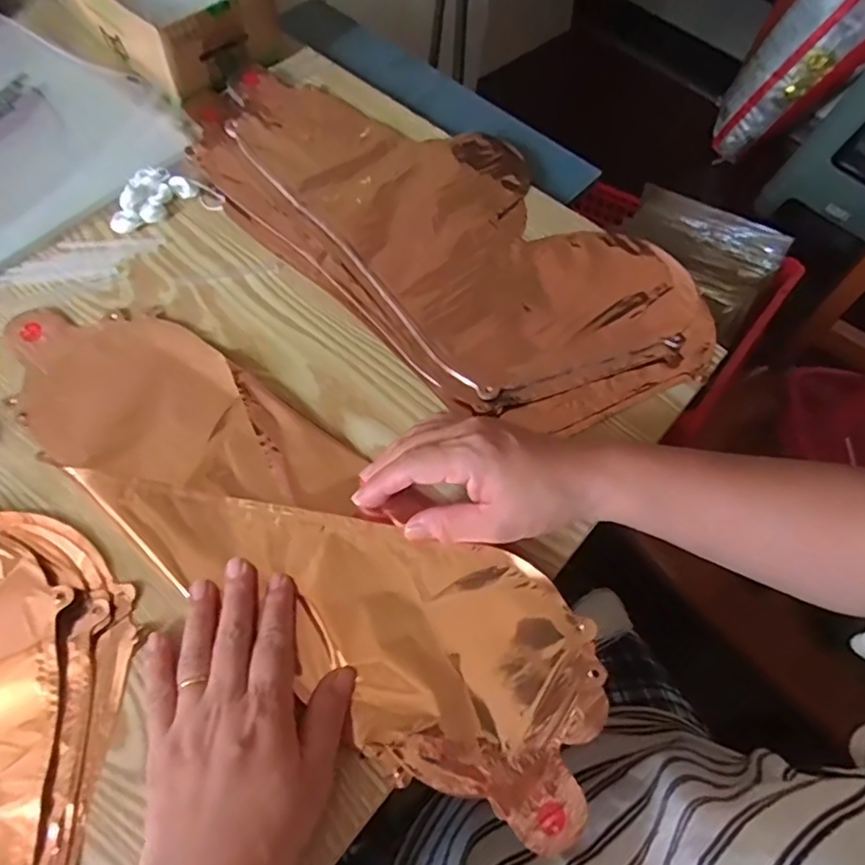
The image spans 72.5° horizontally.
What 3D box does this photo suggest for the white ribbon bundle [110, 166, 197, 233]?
[{"bbox_3d":[-0.236,-0.193,0.485,0.069,0.014,0.046,-39,70,-21],"label":"white ribbon bundle"}]

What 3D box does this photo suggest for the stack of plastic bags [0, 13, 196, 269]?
[{"bbox_3d":[-0.371,-0.268,0.513,0.262,0.015,0.223,37,66,15],"label":"stack of plastic bags"}]

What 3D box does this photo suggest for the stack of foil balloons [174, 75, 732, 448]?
[{"bbox_3d":[0.002,-0.176,0.493,0.456,0.015,0.224,41,67,17],"label":"stack of foil balloons"}]

